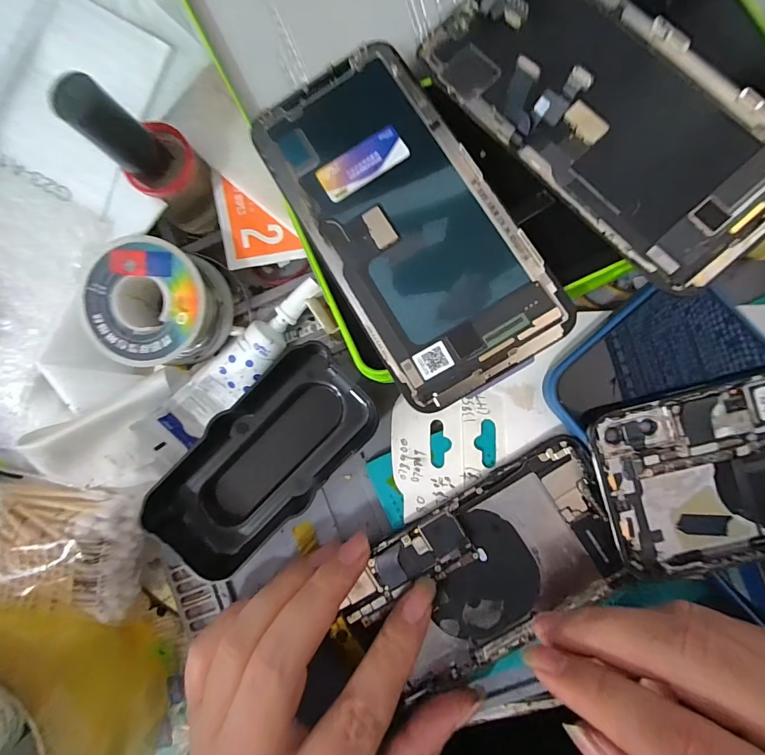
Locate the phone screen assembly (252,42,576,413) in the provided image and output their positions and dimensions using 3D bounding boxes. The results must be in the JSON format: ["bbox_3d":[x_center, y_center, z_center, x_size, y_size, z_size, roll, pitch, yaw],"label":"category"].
[{"bbox_3d":[0.008,-0.061,0.151,0.066,0.004,0.139,-31,82,3],"label":"phone screen assembly"}]

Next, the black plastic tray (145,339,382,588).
[{"bbox_3d":[-0.052,0.037,0.181,0.106,0.020,0.051,-44,91,-4],"label":"black plastic tray"}]

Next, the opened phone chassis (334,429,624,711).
[{"bbox_3d":[0.047,0.084,0.178,0.123,0.007,0.069,-35,89,4],"label":"opened phone chassis"}]

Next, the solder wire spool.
[{"bbox_3d":[-0.100,-0.032,0.178,0.052,0.031,0.051,0,88,-4],"label":"solder wire spool"}]

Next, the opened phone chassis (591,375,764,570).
[{"bbox_3d":[0.160,0.031,0.156,0.140,0.006,0.066,-13,91,4],"label":"opened phone chassis"}]

